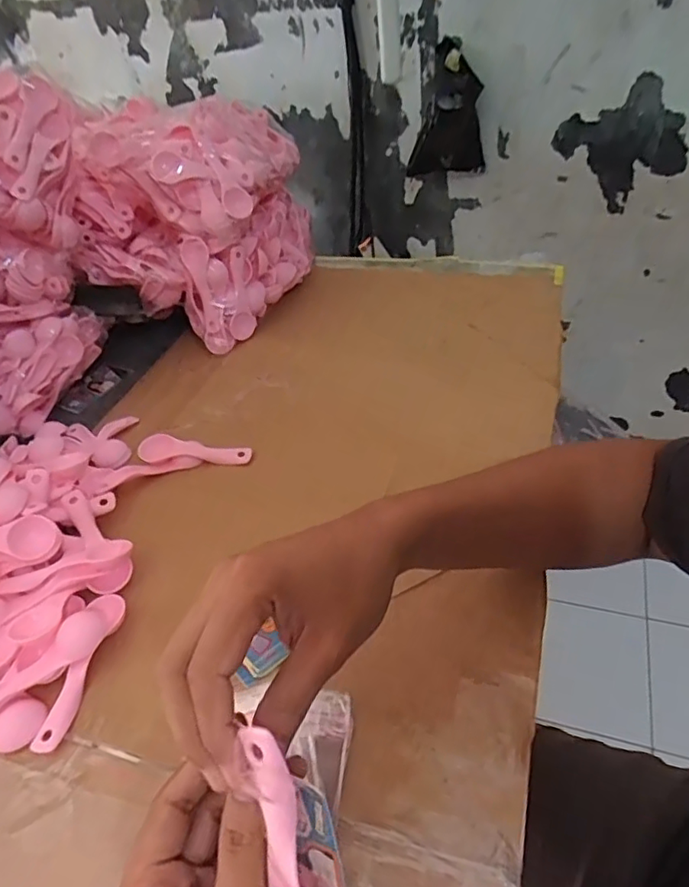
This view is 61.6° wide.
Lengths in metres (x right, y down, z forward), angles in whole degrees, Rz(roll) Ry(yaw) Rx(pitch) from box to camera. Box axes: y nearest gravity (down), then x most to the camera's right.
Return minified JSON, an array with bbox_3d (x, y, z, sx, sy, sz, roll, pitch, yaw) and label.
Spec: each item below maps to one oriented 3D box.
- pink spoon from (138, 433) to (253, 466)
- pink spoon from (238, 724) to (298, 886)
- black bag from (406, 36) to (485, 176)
[{"bbox_3d":[-0.150,0.006,0.577,0.111,0.018,0.027,-3,40,8],"label":"pink spoon"},{"bbox_3d":[-0.022,0.172,0.237,0.023,0.015,0.110,-13,87,-9],"label":"pink spoon"},{"bbox_3d":[0.183,-0.580,1.017,0.132,0.202,0.062,0,41,11],"label":"black bag"}]

